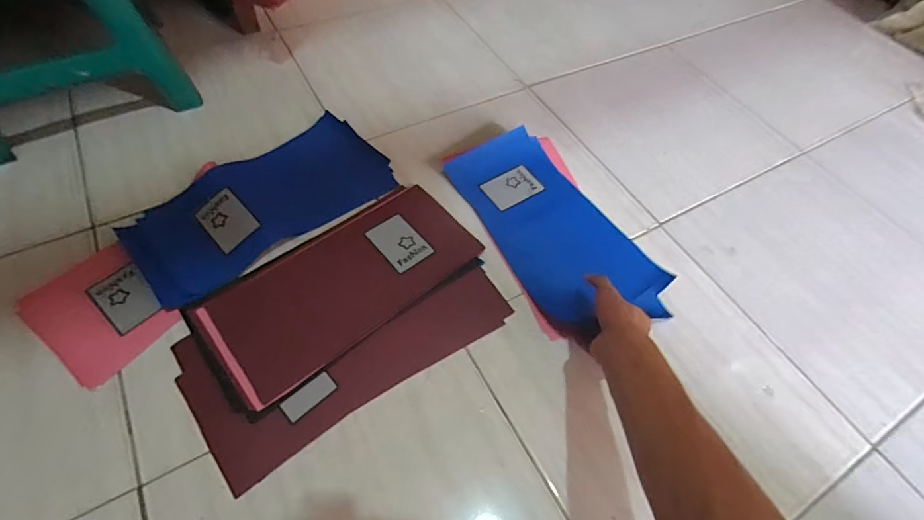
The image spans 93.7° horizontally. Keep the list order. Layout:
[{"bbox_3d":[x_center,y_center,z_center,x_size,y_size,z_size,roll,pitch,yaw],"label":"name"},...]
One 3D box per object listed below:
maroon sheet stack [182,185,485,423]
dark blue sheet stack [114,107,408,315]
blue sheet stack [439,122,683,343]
[{"bbox_3d":[-0.172,0.030,0.620,0.384,0.013,0.188,-36,68,-23],"label":"maroon sheet stack"},{"bbox_3d":[-0.302,-0.092,0.678,0.192,0.022,0.386,41,64,19],"label":"dark blue sheet stack"},{"bbox_3d":[0.146,-0.061,0.706,0.212,0.018,0.382,-22,63,-17],"label":"blue sheet stack"}]

